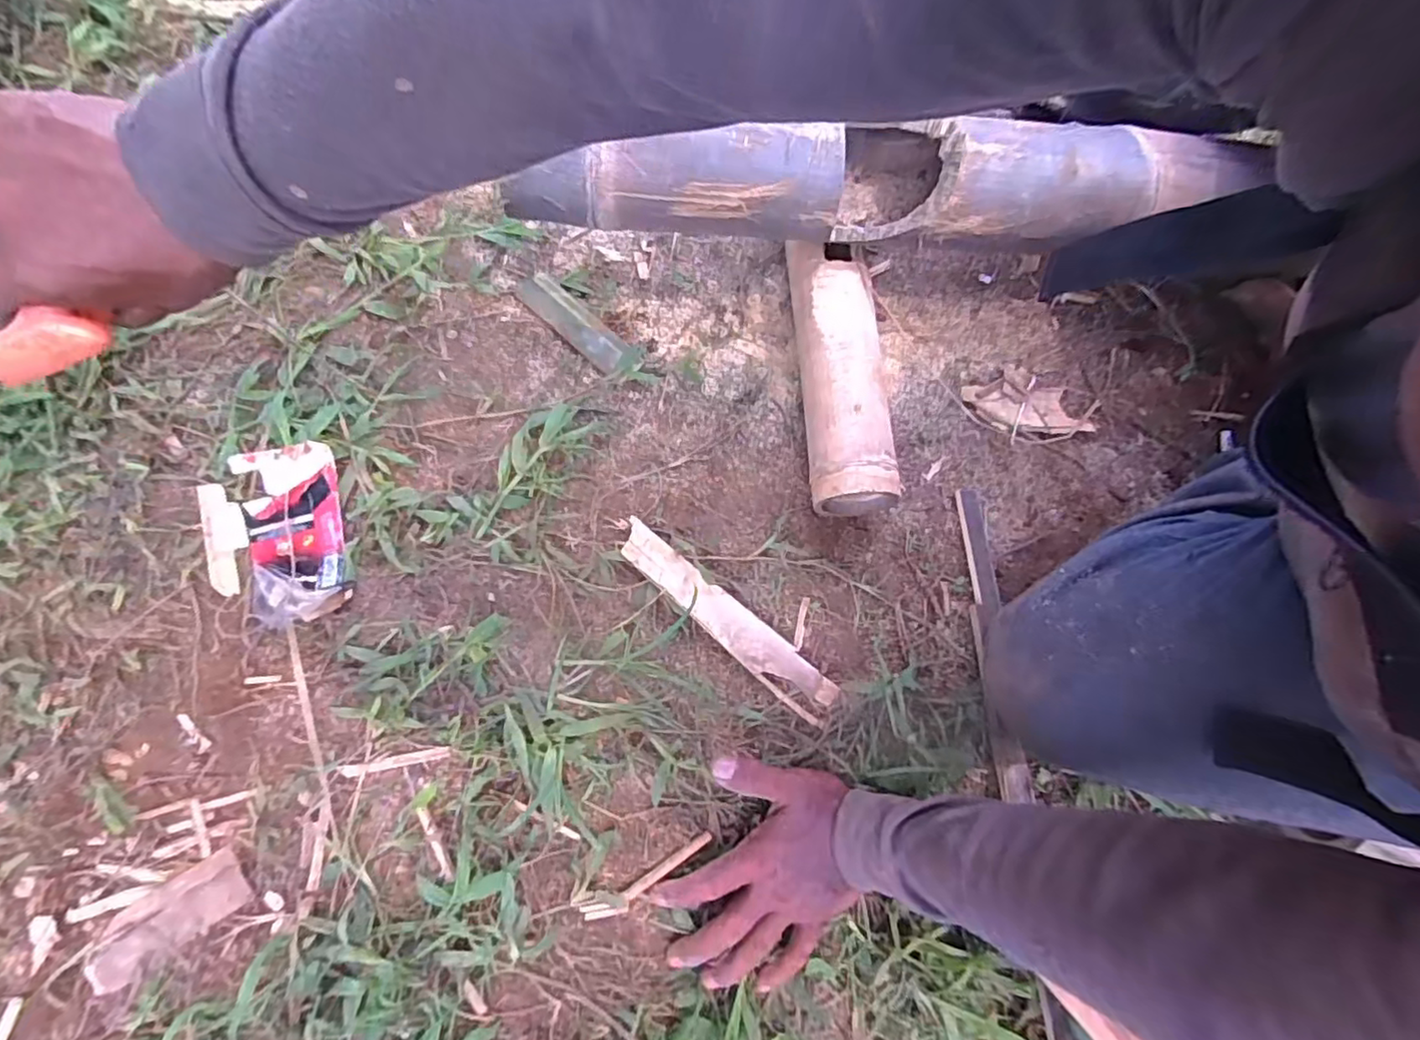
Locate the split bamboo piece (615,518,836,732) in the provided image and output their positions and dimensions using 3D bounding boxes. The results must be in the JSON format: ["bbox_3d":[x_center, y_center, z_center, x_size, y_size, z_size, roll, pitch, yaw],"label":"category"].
[{"bbox_3d":[0.013,0.079,0.502,0.209,0.014,0.036,41,78,9],"label":"split bamboo piece"}]

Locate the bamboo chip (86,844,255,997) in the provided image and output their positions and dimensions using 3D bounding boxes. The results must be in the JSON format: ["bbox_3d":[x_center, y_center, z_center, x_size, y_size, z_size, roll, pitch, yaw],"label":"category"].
[{"bbox_3d":[-0.383,0.280,0.436,0.103,0.007,0.042,-34,79,-10],"label":"bamboo chip"}]

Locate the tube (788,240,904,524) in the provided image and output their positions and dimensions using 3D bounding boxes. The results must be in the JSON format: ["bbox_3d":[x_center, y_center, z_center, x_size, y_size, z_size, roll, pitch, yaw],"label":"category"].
[{"bbox_3d":[0.106,-0.120,0.528,0.063,0.070,0.233,-4,75,-3],"label":"tube"}]

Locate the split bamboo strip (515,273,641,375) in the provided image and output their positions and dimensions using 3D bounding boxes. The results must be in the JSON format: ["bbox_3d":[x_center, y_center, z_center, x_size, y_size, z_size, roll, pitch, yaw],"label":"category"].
[{"bbox_3d":[-0.121,-0.179,0.563,0.136,0.014,0.035,40,77,8],"label":"split bamboo strip"}]

